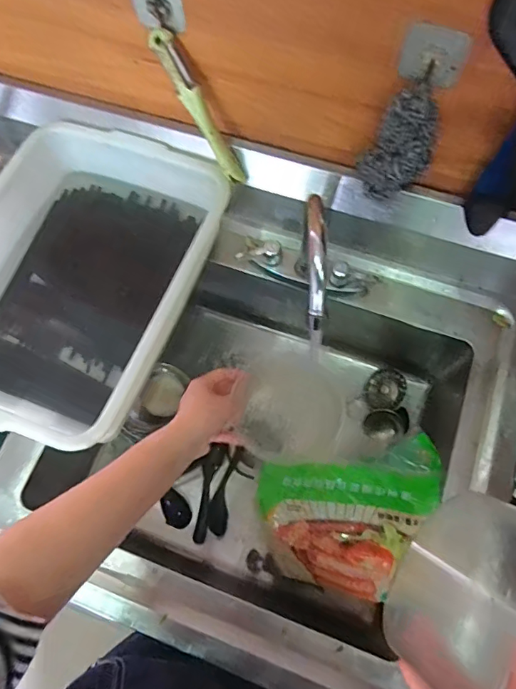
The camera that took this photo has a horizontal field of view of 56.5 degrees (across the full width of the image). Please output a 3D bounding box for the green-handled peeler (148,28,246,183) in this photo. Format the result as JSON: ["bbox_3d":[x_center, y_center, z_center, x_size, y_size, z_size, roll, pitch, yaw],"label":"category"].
[{"bbox_3d":[-0.068,-0.276,0.579,0.023,0.191,0.016,-47,40,-14],"label":"green-handled peeler"}]

